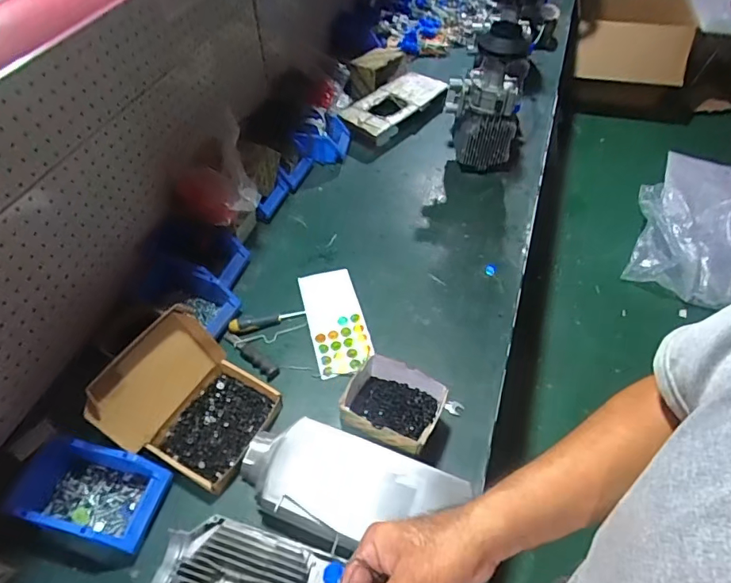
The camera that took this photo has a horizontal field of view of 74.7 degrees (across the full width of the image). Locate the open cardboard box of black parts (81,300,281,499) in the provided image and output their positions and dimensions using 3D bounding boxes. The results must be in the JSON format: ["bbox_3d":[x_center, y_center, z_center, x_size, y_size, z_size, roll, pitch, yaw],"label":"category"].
[{"bbox_3d":[-0.268,0.173,0.748,0.201,0.152,0.194,24,55,18],"label":"open cardboard box of black parts"}]

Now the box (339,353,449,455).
[{"bbox_3d":[0.044,0.194,0.773,0.143,0.092,0.124,21,54,16],"label":"box"}]

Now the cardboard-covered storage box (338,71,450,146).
[{"bbox_3d":[0.089,-0.534,1.360,0.336,0.054,0.144,-38,67,-25],"label":"cardboard-covered storage box"}]

